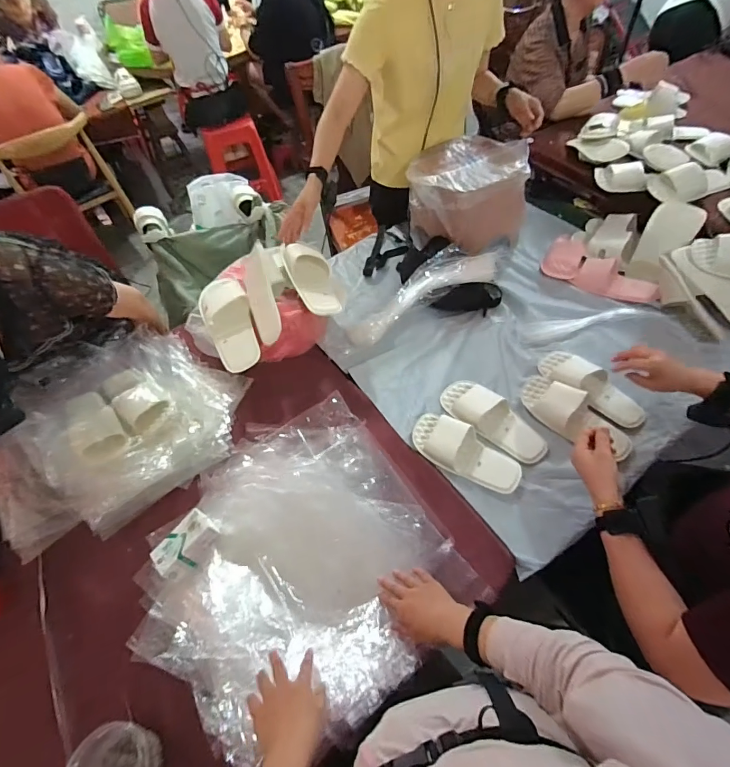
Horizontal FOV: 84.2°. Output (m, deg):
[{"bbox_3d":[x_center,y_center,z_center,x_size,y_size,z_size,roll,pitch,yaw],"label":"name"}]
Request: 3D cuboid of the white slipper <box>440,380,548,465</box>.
[{"bbox_3d":[0.274,0.068,0.860,0.247,0.049,0.102,35,65,27],"label":"white slipper"}]

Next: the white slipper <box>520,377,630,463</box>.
[{"bbox_3d":[0.433,0.061,0.836,0.097,0.064,0.242,-37,59,-19],"label":"white slipper"}]

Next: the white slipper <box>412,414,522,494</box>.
[{"bbox_3d":[0.202,0.137,0.822,0.224,0.052,0.095,22,59,20],"label":"white slipper"}]

